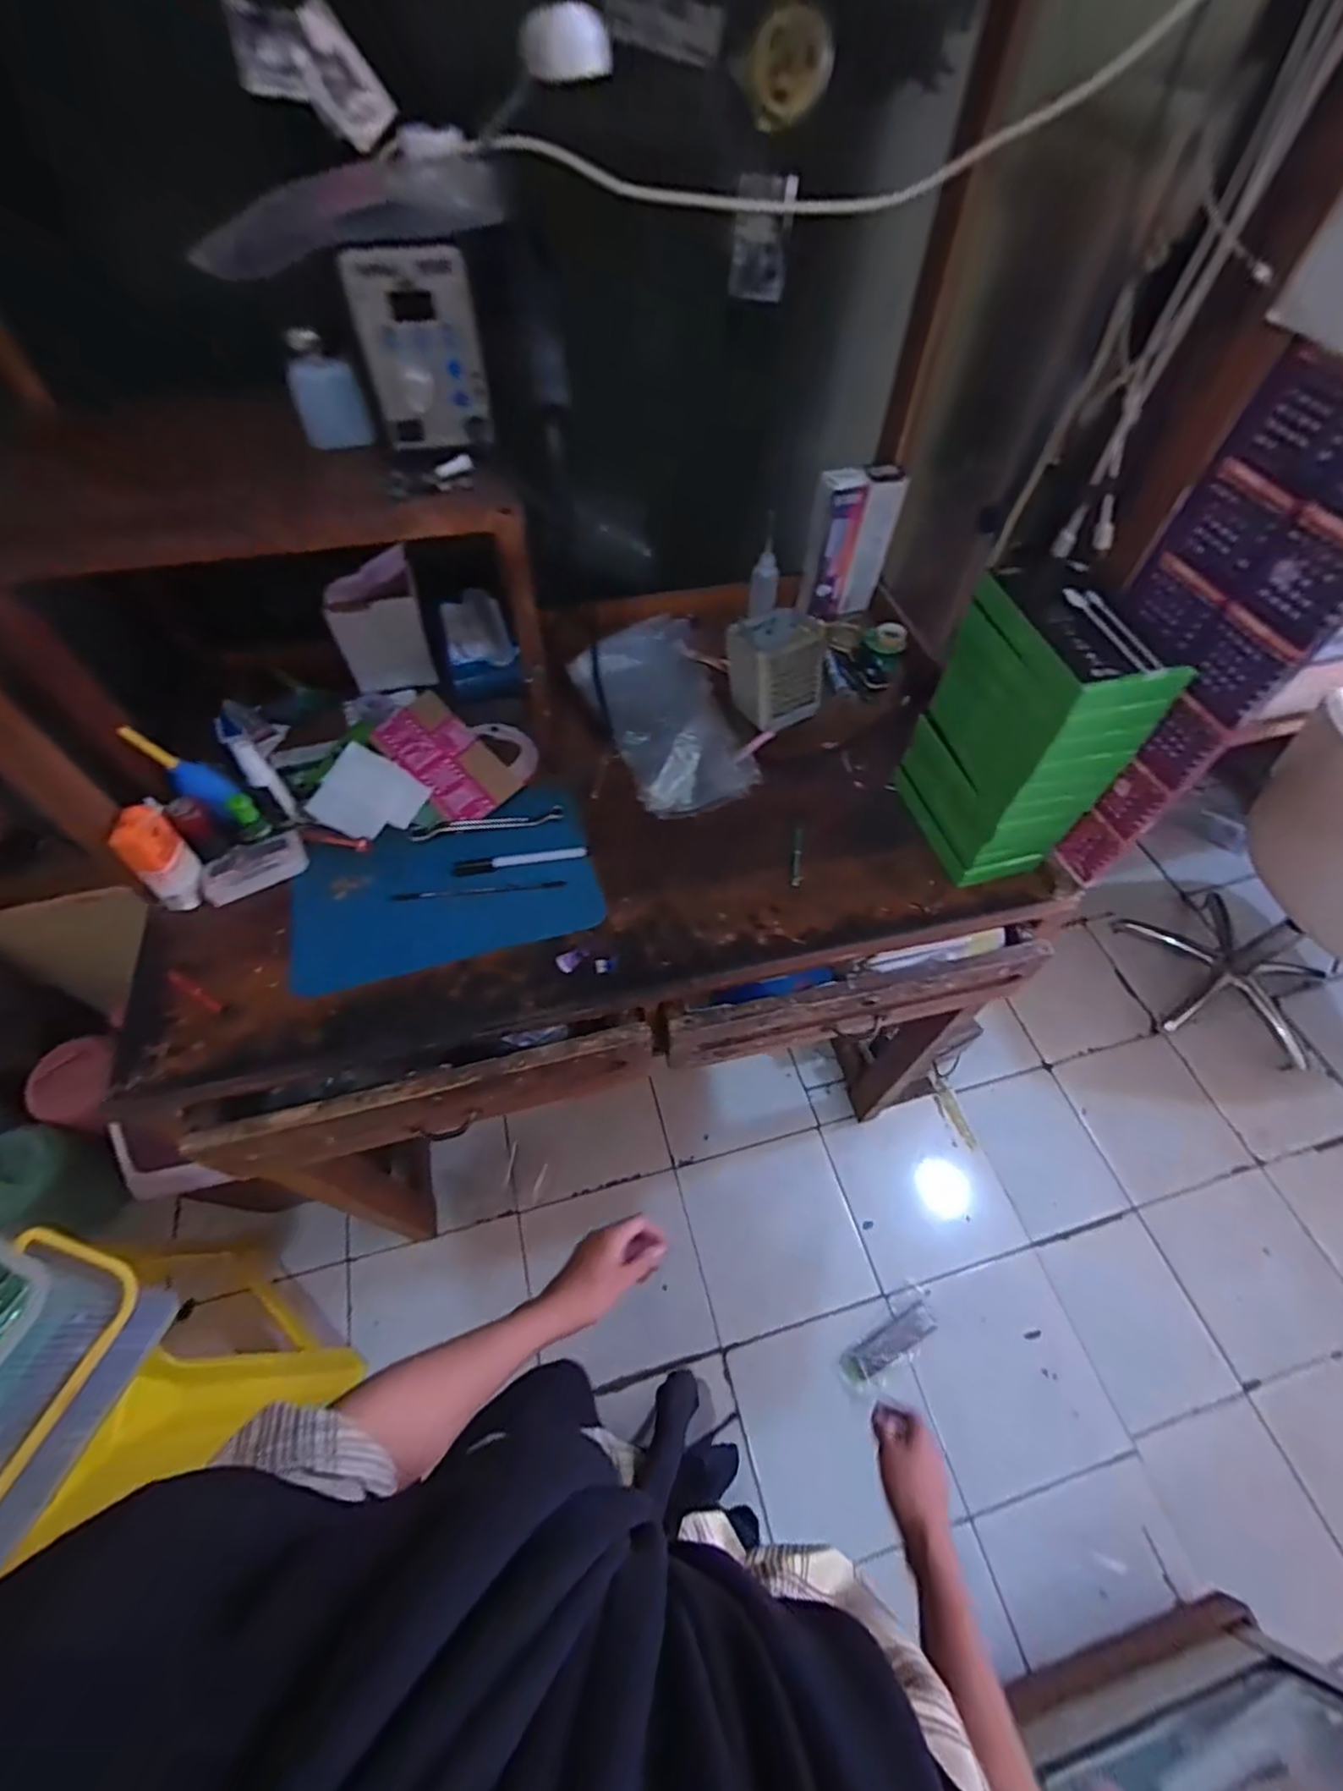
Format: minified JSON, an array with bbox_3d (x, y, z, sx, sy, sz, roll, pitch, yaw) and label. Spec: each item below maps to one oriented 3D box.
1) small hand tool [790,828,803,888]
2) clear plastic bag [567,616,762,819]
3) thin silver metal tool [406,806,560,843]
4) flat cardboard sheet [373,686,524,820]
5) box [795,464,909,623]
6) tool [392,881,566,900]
[{"bbox_3d":[0.134,-0.041,0.701,0.011,0.008,0.075,8,57,4],"label":"small hand tool"},{"bbox_3d":[-0.014,-0.229,0.787,0.163,0.055,0.310,-16,58,-11],"label":"clear plastic bag"},{"bbox_3d":[-0.197,-0.077,0.715,0.159,0.012,0.020,-11,58,-8],"label":"thin silver metal tool"},{"bbox_3d":[-0.255,-0.154,0.746,0.176,0.009,0.090,43,68,12],"label":"flat cardboard sheet"},{"bbox_3d":[0.232,-0.461,0.872,0.101,0.176,0.042,-11,58,-8],"label":"box"},{"bbox_3d":[-0.192,-0.006,0.667,0.167,0.007,0.009,-7,57,-5],"label":"tool"}]

